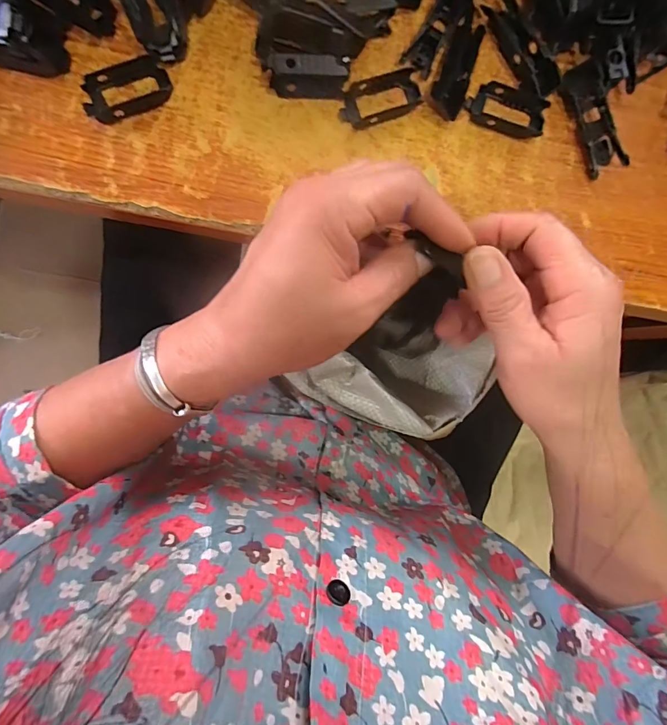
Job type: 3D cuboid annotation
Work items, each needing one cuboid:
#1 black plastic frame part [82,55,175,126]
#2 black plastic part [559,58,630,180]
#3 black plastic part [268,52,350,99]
[{"bbox_3d":[-0.121,-0.158,0.239,0.050,0.009,0.027,-28,90,-3],"label":"black plastic frame part"},{"bbox_3d":[0.167,-0.155,0.263,0.018,0.017,0.067,-22,89,-3],"label":"black plastic part"},{"bbox_3d":[-0.014,-0.168,0.242,0.045,0.024,0.012,-2,89,-2],"label":"black plastic part"}]

